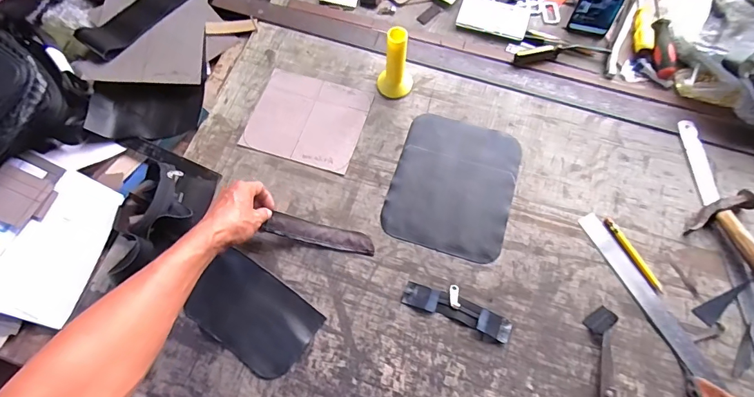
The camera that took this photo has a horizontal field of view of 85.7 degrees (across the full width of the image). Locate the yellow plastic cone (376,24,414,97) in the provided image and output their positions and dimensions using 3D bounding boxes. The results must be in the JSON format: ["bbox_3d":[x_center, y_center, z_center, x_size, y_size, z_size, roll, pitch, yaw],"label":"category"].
[{"bbox_3d":[0.031,-0.221,0.663,0.058,0.124,0.047,-2,68,0],"label":"yellow plastic cone"}]

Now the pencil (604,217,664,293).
[{"bbox_3d":[0.379,0.081,0.601,0.011,0.011,0.121,-24,70,-9],"label":"pencil"}]

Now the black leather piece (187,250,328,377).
[{"bbox_3d":[-0.174,0.162,0.571,0.174,0.012,0.111,35,73,13],"label":"black leather piece"}]

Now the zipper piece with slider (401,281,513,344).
[{"bbox_3d":[0.115,0.153,0.575,0.152,0.008,0.046,20,70,8],"label":"zipper piece with slider"}]

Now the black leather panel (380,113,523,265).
[{"bbox_3d":[0.123,-0.026,0.647,0.186,0.011,0.226,17,69,7],"label":"black leather panel"}]

